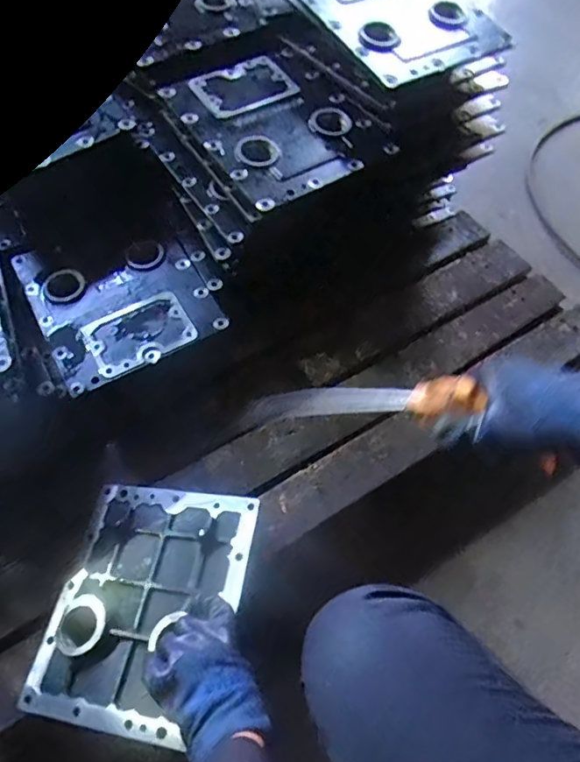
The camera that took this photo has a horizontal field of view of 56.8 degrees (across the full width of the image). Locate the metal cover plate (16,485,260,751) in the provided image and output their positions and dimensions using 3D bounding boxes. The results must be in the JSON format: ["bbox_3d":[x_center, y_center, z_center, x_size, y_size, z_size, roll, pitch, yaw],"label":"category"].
[{"bbox_3d":[-0.162,0.237,0.591,0.210,0.014,0.248,2,57,17],"label":"metal cover plate"}]

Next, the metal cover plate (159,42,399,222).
[{"bbox_3d":[-0.021,-0.349,0.711,0.227,0.025,0.270,-32,67,-19],"label":"metal cover plate"}]

